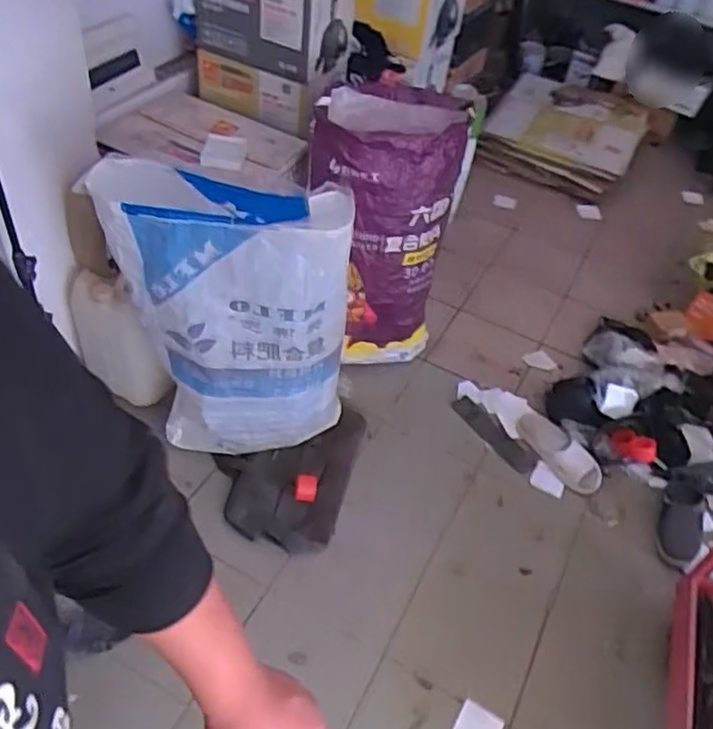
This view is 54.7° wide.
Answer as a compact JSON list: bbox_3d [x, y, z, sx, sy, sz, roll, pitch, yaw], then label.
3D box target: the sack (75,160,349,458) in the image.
[{"bbox_3d":[-0.277,-0.060,1.525,0.481,0.771,0.153,11,46,1],"label":"sack"}]

